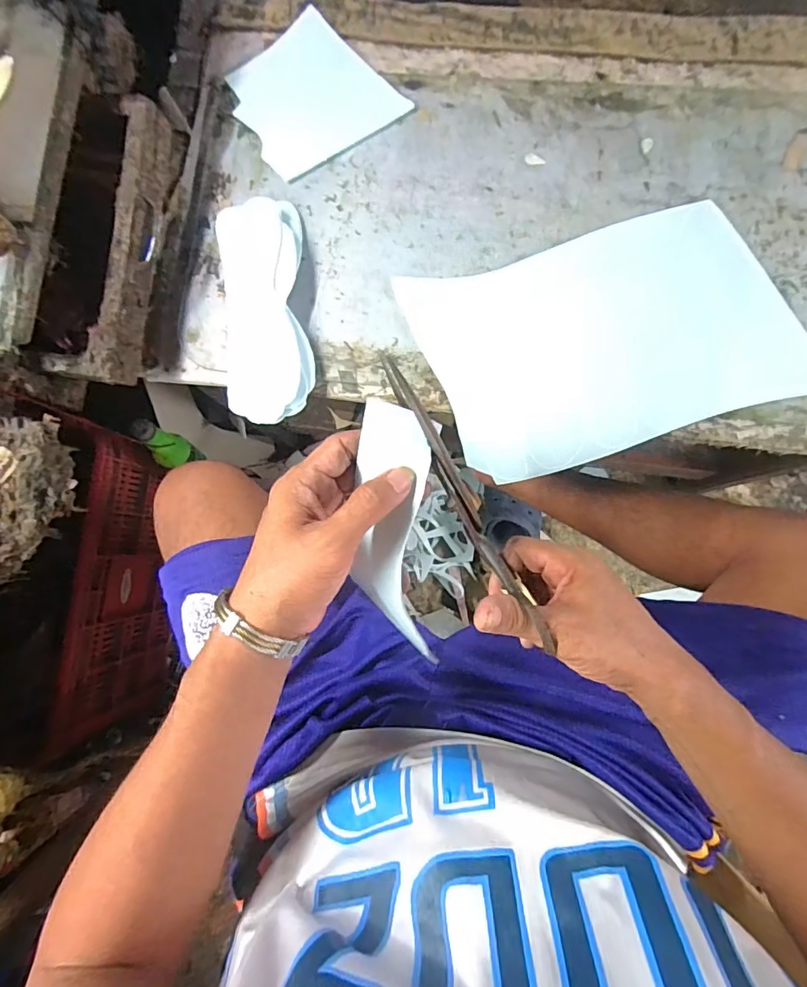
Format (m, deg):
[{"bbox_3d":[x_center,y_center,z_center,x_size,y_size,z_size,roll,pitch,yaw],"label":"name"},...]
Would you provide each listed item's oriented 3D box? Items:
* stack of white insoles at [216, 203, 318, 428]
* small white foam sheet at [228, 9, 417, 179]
[{"bbox_3d":[-0.159,-0.212,0.558,0.096,0.034,0.267,-8,83,3],"label":"stack of white insoles"},{"bbox_3d":[-0.119,-0.489,0.604,0.167,0.007,0.182,-38,84,0],"label":"small white foam sheet"}]

